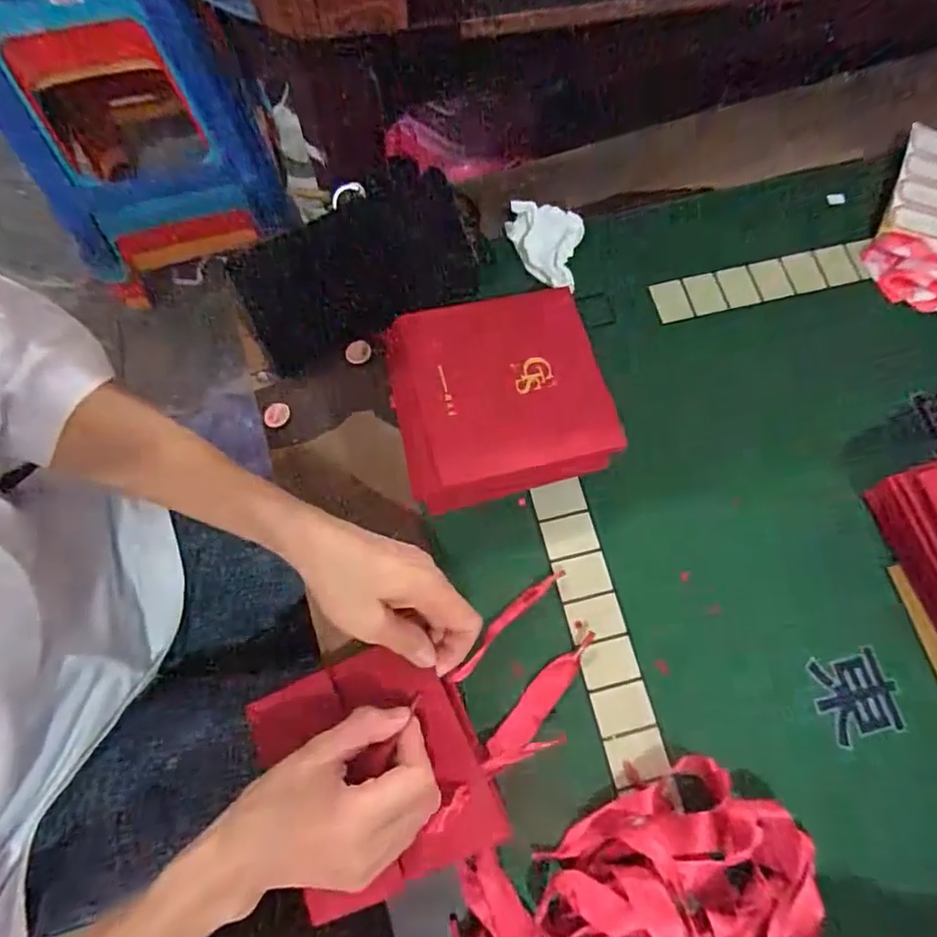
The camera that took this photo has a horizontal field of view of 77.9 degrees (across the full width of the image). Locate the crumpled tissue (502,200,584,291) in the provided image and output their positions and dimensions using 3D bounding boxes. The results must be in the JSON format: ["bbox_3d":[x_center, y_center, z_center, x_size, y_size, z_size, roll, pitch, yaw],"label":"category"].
[{"bbox_3d":[0.064,-0.194,0.498,0.066,0.032,0.057,9,72,2],"label":"crumpled tissue"}]

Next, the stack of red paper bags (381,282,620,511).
[{"bbox_3d":[0.022,-0.054,0.441,0.151,0.042,0.141,-14,73,-6],"label":"stack of red paper bags"}]

